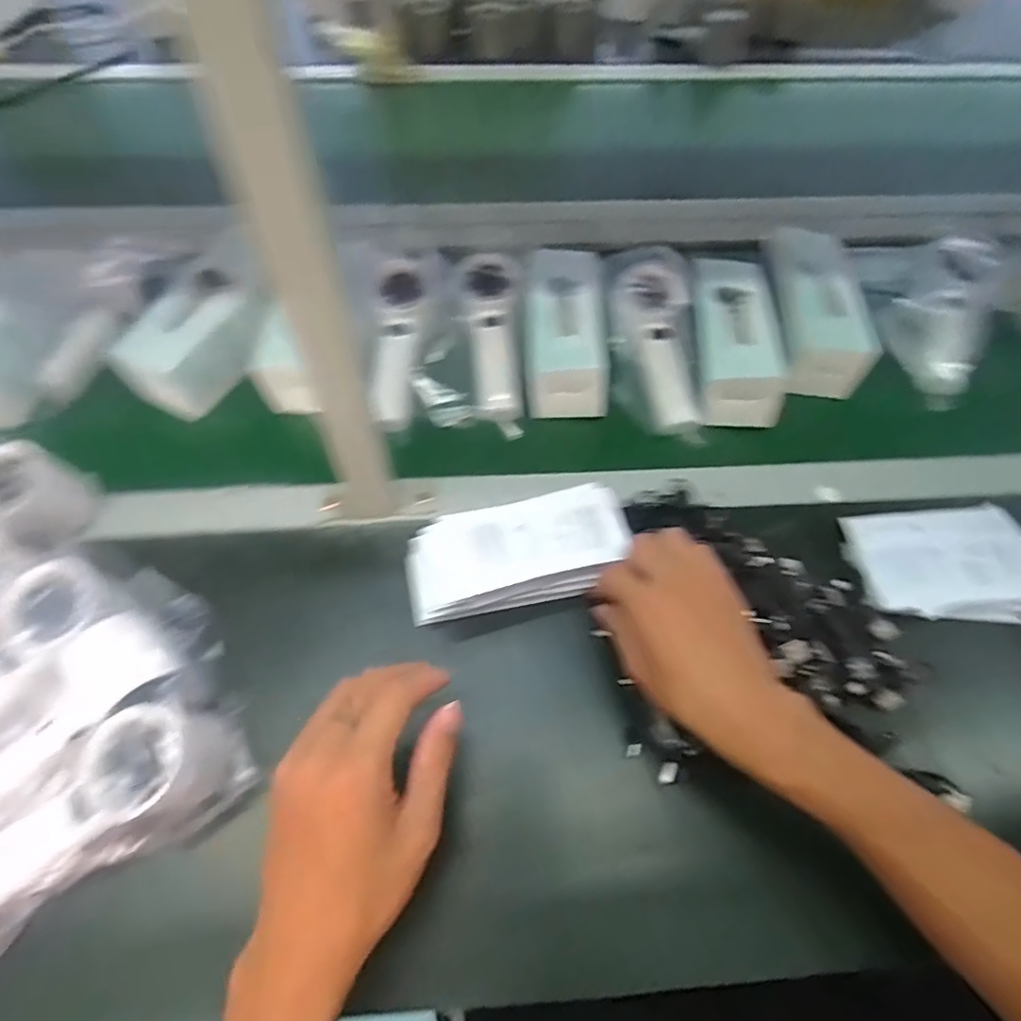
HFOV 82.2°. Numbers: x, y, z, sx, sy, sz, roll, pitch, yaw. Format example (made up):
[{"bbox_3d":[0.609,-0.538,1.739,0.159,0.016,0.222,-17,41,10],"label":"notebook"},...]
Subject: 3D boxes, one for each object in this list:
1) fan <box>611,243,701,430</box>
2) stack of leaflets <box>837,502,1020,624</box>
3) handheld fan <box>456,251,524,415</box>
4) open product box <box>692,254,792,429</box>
[{"bbox_3d":[0.133,-0.159,0.532,0.070,0.032,0.186,-7,78,-3],"label":"fan"},{"bbox_3d":[0.328,0.041,0.436,0.139,0.025,0.082,-4,62,-2],"label":"stack of leaflets"},{"bbox_3d":[-0.015,-0.162,0.525,0.048,0.033,0.162,-5,62,-2],"label":"handheld fan"},{"bbox_3d":[0.199,-0.161,0.524,0.070,0.050,0.170,1,62,1],"label":"open product box"}]

